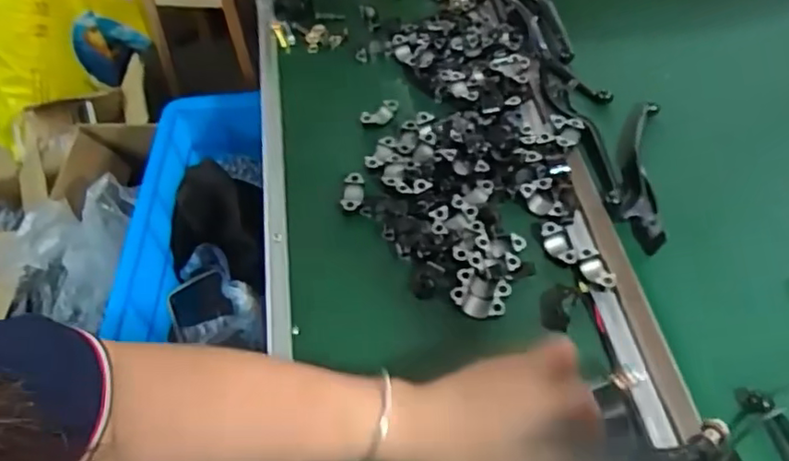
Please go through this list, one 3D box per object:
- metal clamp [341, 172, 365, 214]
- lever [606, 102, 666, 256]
[{"bbox_3d":[-0.039,-0.037,0.572,0.020,0.007,0.043,1,53,2],"label":"metal clamp"},{"bbox_3d":[0.228,-0.058,0.580,0.042,0.026,0.184,11,54,9],"label":"lever"}]

